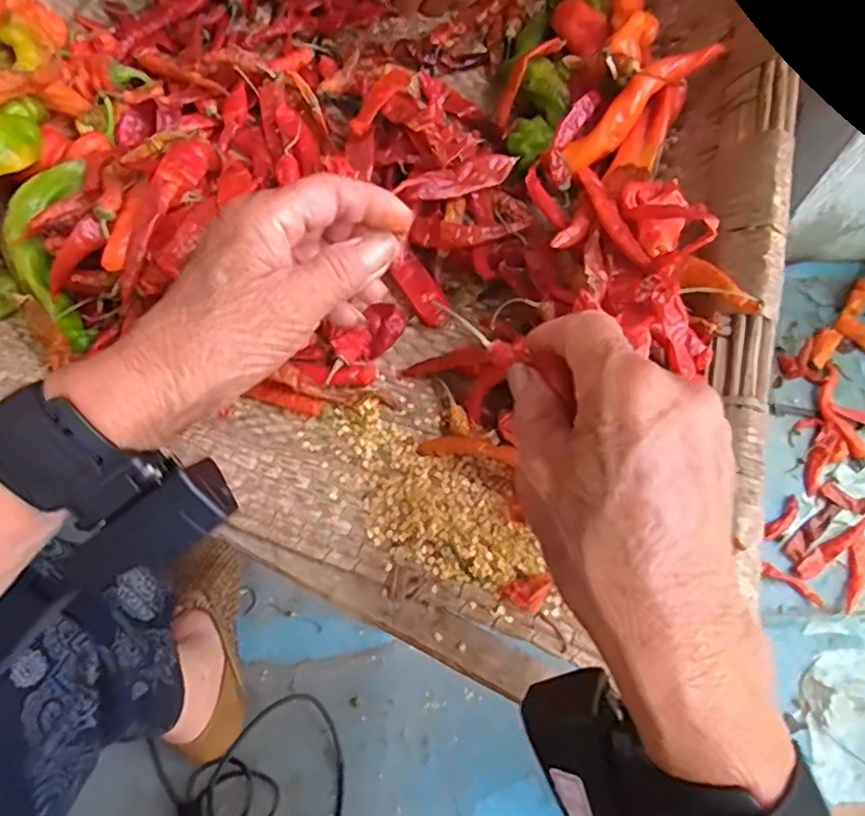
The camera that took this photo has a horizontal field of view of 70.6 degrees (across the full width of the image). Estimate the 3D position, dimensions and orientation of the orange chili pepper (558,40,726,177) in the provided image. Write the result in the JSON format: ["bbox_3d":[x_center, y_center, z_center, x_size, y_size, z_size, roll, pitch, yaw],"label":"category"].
[{"bbox_3d":[0.135,-0.200,0.398,0.121,0.022,0.020,-41,71,4],"label":"orange chili pepper"}]

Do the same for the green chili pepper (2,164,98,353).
[{"bbox_3d":[-0.231,-0.092,0.367,0.044,0.015,0.113,-6,91,-4],"label":"green chili pepper"}]

